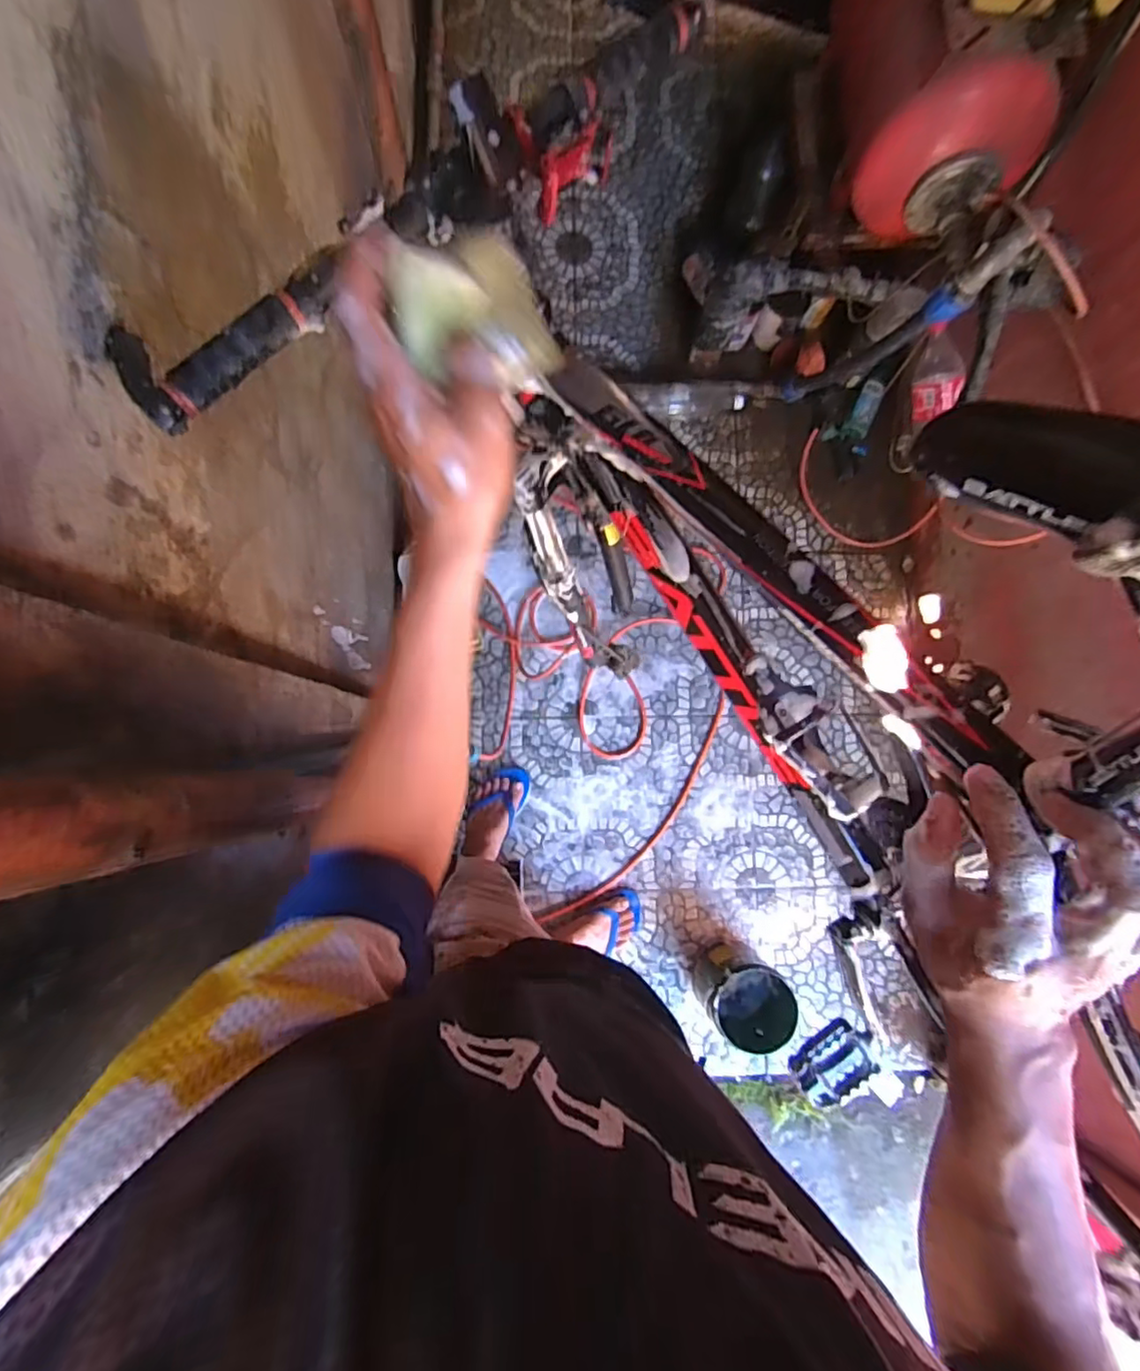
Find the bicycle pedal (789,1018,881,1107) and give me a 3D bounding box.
[{"bbox_3d":[0.317,0.447,0.721,0.099,0.029,0.068,-39,85,-6],"label":"bicycle pedal"}]

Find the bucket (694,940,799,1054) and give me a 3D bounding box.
[{"bbox_3d":[0.365,0.651,1.292,0.157,0.206,0.168,0,84,-3],"label":"bucket"}]

